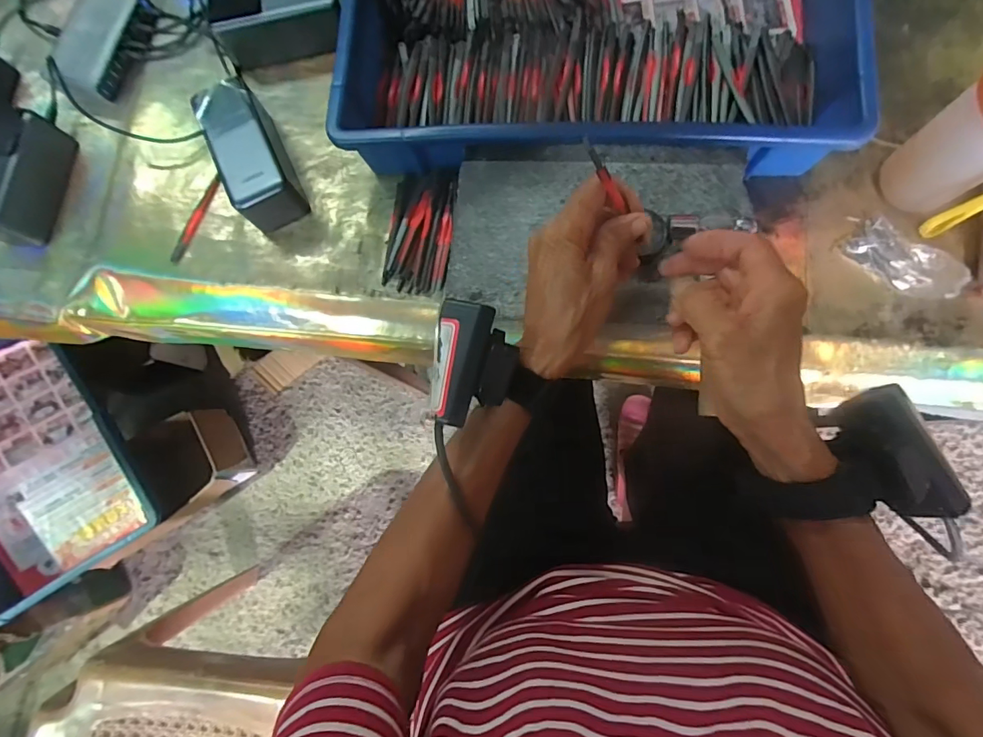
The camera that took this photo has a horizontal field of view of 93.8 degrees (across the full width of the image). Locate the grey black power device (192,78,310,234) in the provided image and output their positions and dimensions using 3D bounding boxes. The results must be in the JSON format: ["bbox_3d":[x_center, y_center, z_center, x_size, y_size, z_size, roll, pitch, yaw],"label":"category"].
[{"bbox_3d":[-0.226,-0.201,0.436,0.055,0.052,0.131,-26,81,1],"label":"grey black power device"}]

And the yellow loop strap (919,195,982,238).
[{"bbox_3d":[0.358,-0.118,0.350,0.008,0.078,0.014,-25,82,2],"label":"yellow loop strap"}]

